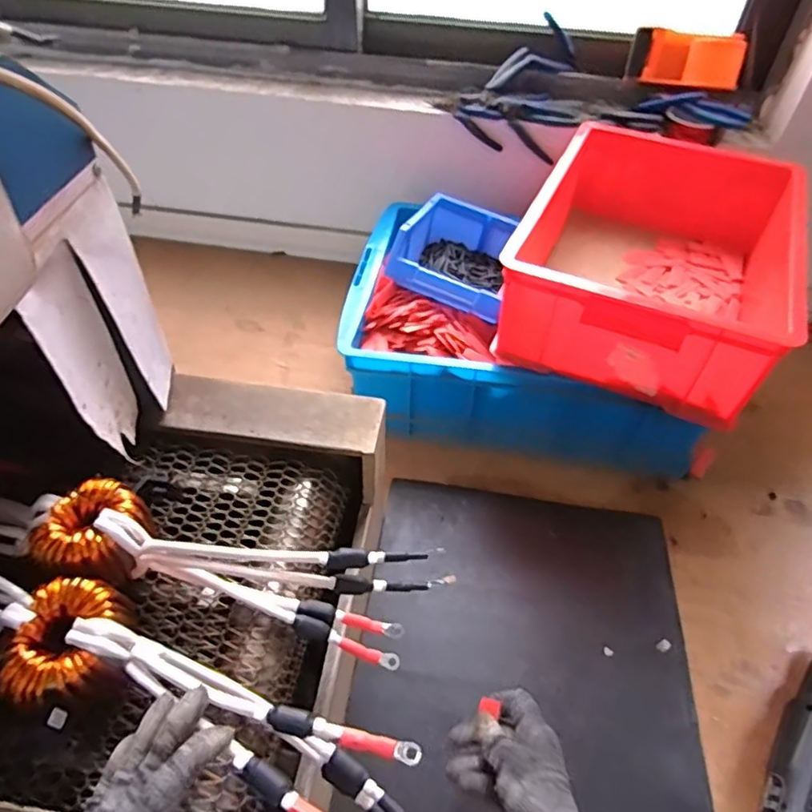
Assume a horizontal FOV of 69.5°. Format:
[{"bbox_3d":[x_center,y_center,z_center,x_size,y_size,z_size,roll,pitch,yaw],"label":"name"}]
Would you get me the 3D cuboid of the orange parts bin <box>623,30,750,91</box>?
[{"bbox_3d":[0.414,-0.512,0.864,0.152,0.059,0.060,10,48,6],"label":"orange parts bin"}]

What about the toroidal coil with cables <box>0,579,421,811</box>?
[{"bbox_3d":[-0.160,0.198,0.395,0.384,0.097,0.072,21,52,11],"label":"toroidal coil with cables"}]

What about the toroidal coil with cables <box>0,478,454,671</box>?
[{"bbox_3d":[-0.172,0.127,0.476,0.394,0.113,0.079,9,48,5],"label":"toroidal coil with cables"}]

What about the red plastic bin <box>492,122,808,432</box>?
[{"bbox_3d":[0.317,-0.194,0.748,0.292,0.142,0.401,20,50,15],"label":"red plastic bin"}]

